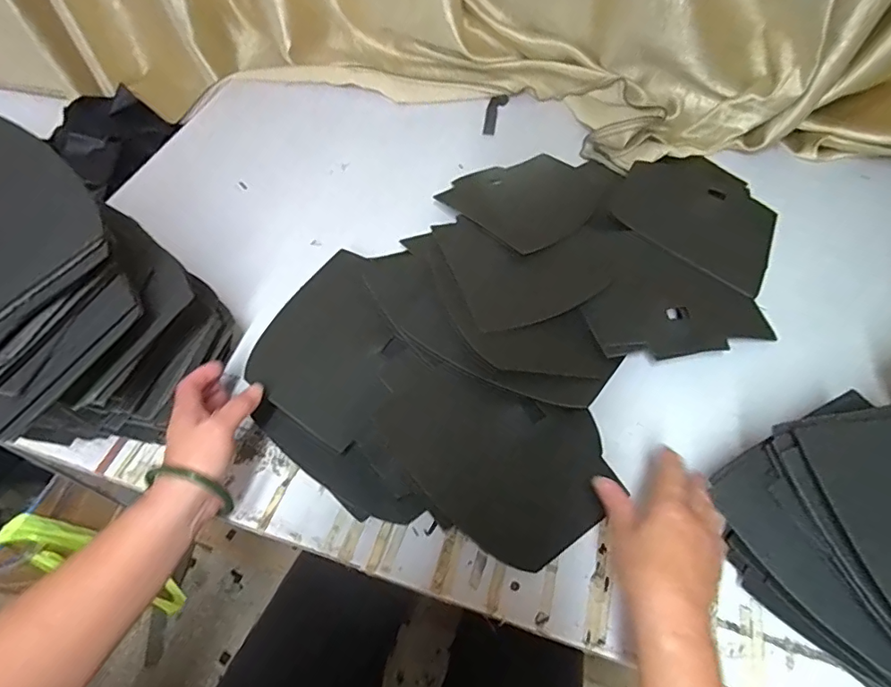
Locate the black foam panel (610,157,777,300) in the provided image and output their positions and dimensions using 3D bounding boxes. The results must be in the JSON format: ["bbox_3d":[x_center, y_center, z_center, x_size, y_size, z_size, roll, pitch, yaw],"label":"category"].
[{"bbox_3d":[0.361,-0.192,0.715,0.213,0.017,0.225,27,60,17],"label":"black foam panel"}]

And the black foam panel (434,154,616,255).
[{"bbox_3d":[0.121,-0.217,0.729,0.187,0.009,0.219,37,59,27],"label":"black foam panel"}]

